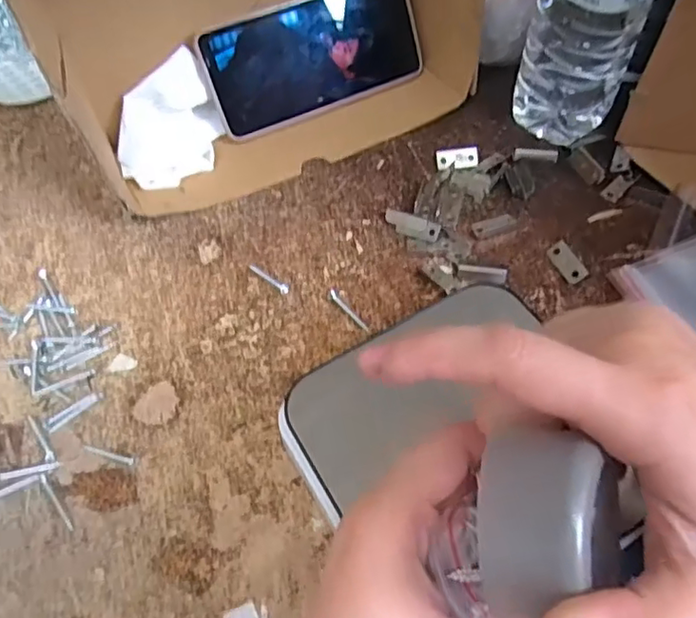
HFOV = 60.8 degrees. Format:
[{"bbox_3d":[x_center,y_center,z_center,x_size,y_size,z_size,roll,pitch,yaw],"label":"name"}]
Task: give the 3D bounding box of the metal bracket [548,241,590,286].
[{"bbox_3d":[0.137,-0.029,0.370,0.013,0.006,0.029,-18,58,-9],"label":"metal bracket"}]

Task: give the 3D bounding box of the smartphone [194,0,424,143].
[{"bbox_3d":[-0.022,-0.188,0.440,0.165,0.078,0.007,-25,29,-13],"label":"smartphone"}]

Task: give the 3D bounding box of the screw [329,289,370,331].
[{"bbox_3d":[-0.001,0.000,0.358,0.007,0.004,0.036,-31,58,-16],"label":"screw"}]

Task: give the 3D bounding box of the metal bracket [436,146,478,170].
[{"bbox_3d":[0.078,-0.108,0.424,0.029,0.004,0.017,-3,57,1],"label":"metal bracket"}]

